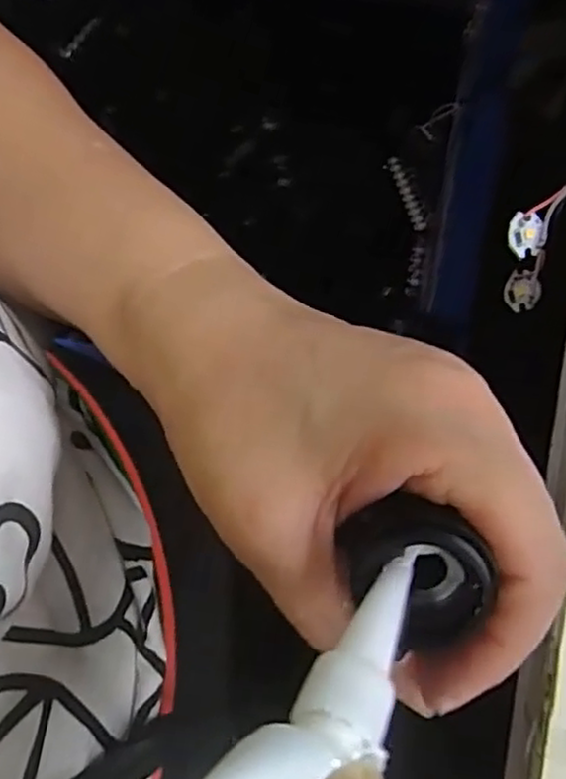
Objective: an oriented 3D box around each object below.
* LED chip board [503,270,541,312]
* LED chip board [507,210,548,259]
[{"bbox_3d":[0.085,-0.035,0.252,0.004,0.014,0.014,-14,106,-36],"label":"LED chip board"},{"bbox_3d":[0.081,-0.051,0.232,0.016,0.004,0.014,5,106,-20],"label":"LED chip board"}]

